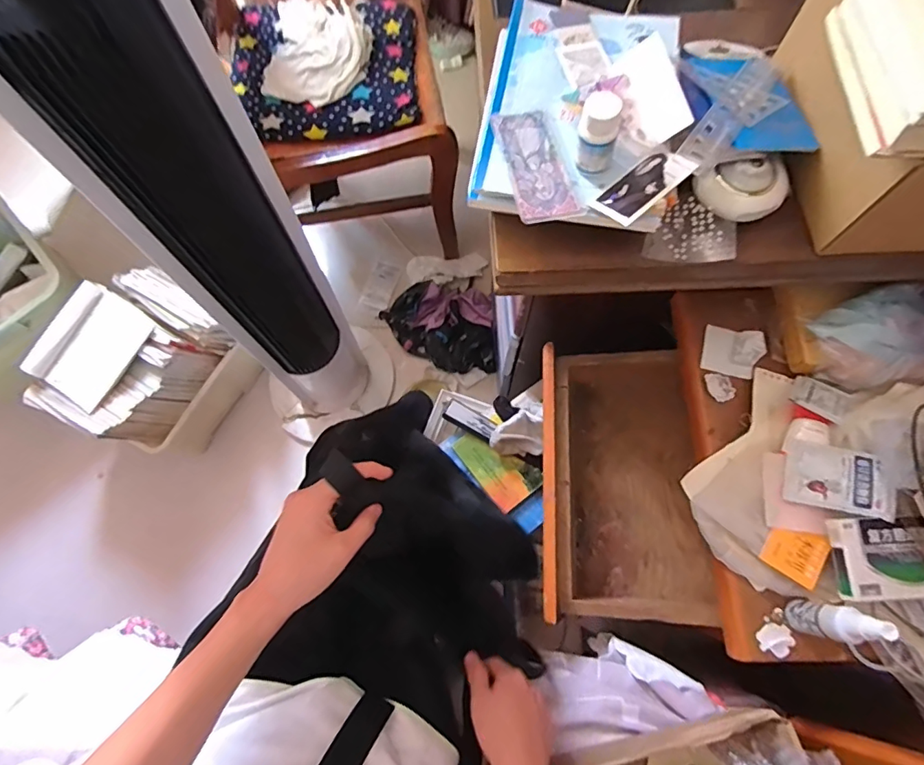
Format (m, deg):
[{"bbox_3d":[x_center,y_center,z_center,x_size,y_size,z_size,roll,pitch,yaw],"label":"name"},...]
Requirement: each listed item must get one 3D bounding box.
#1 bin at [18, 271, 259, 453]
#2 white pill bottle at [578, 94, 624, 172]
[{"bbox_3d":[-0.653,-0.023,1.070,0.233,0.303,0.309,33,74,11],"label":"bin"},{"bbox_3d":[0.117,-0.213,0.440,0.033,0.065,0.030,17,72,6],"label":"white pill bottle"}]

